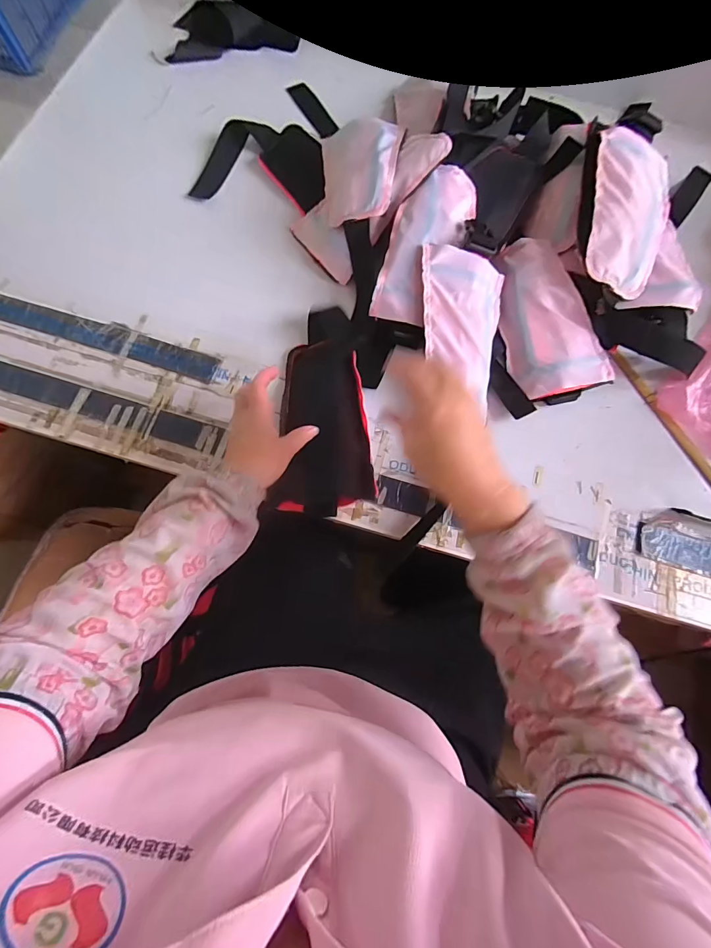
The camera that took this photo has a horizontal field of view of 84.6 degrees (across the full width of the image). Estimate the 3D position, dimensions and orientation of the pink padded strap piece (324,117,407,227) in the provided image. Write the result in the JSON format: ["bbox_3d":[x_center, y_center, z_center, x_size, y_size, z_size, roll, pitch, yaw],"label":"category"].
[{"bbox_3d":[0.009,-0.453,0.572,0.119,0.053,0.236,2,74,-1],"label":"pink padded strap piece"}]

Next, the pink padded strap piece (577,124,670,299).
[{"bbox_3d":[0.377,-0.364,0.548,0.132,0.055,0.239,13,74,0],"label":"pink padded strap piece"}]

